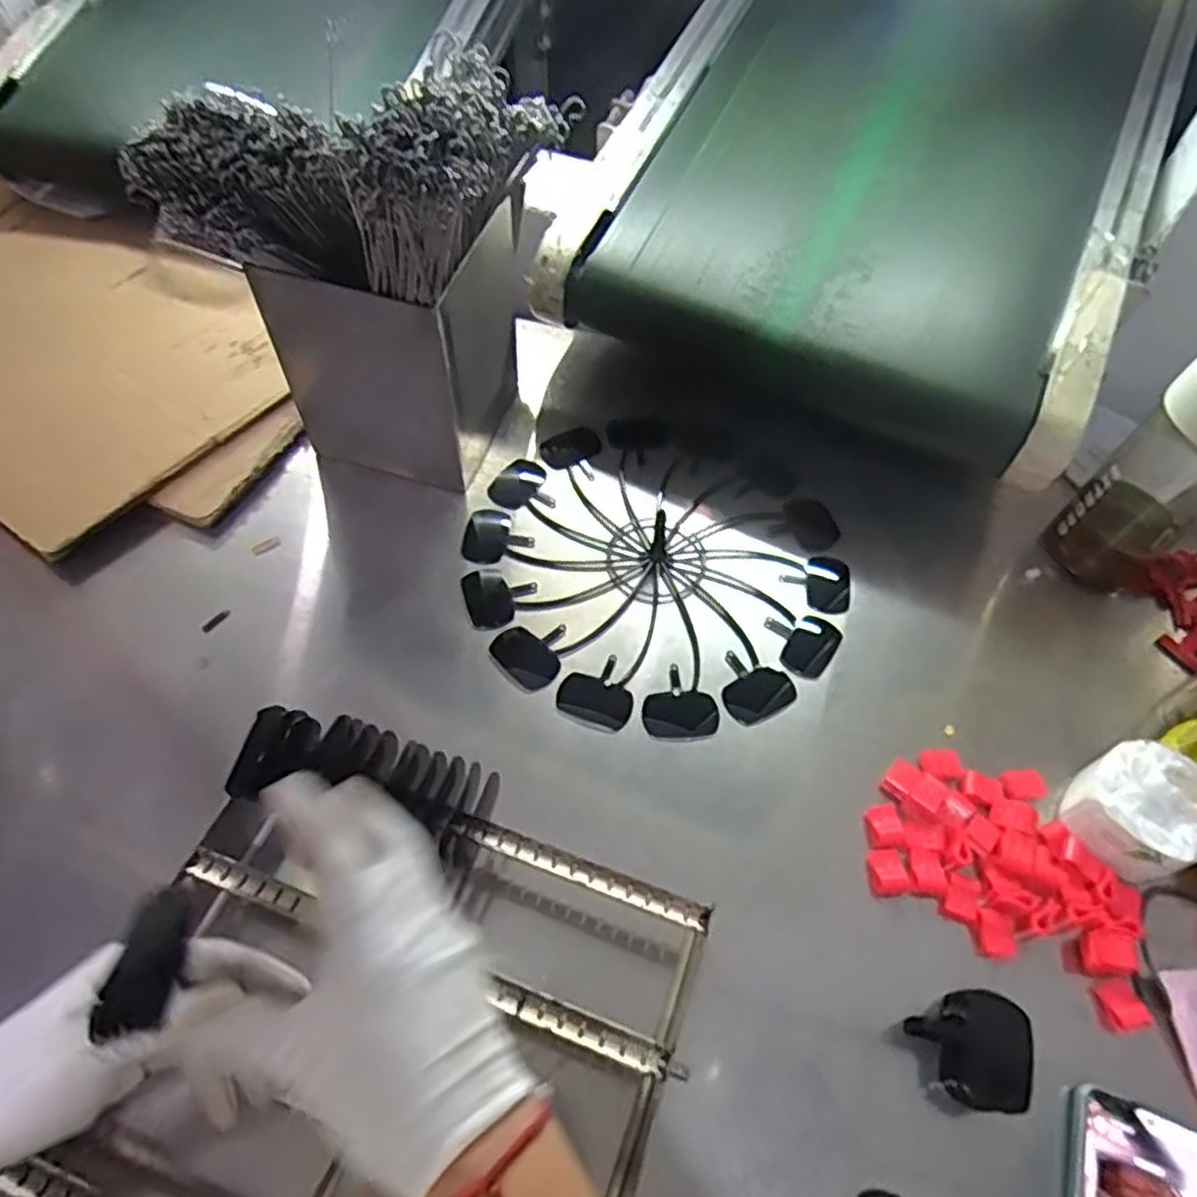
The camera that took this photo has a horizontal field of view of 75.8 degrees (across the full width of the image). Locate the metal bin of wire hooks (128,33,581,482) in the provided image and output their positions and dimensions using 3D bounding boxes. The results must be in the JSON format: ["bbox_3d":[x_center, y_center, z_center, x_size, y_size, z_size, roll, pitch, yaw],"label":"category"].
[{"bbox_3d":[-0.151,-0.235,0.619,0.204,0.328,0.212,23,60,11],"label":"metal bin of wire hooks"}]

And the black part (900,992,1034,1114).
[{"bbox_3d":[0.228,0.270,0.458,0.055,0.034,0.063,-22,62,-15],"label":"black part"}]

